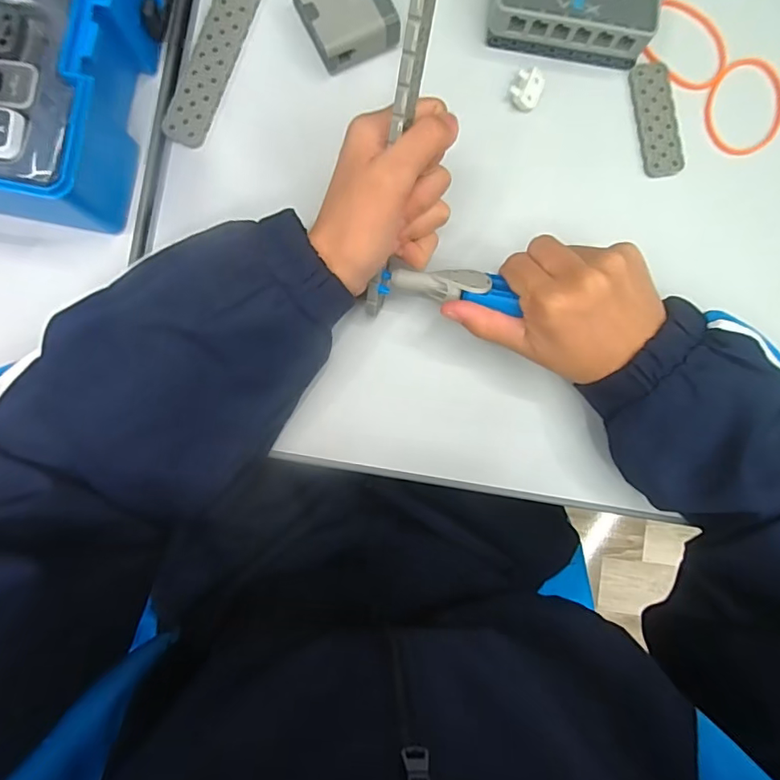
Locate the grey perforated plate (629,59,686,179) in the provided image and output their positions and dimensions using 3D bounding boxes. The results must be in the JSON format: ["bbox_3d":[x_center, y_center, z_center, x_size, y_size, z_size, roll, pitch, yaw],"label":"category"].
[{"bbox_3d":[0.179,-0.180,0.336,0.029,0.005,0.073,-9,88,-4],"label":"grey perforated plate"}]

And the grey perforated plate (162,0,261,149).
[{"bbox_3d":[-0.111,-0.214,0.321,0.027,0.007,0.122,21,86,-3],"label":"grey perforated plate"}]

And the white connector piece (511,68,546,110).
[{"bbox_3d":[0.090,-0.197,0.330,0.019,0.009,0.024,26,86,-2],"label":"white connector piece"}]

